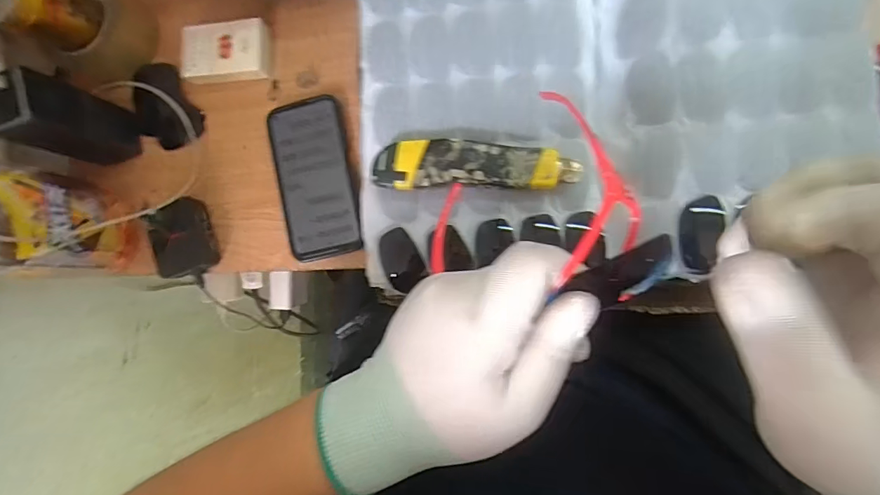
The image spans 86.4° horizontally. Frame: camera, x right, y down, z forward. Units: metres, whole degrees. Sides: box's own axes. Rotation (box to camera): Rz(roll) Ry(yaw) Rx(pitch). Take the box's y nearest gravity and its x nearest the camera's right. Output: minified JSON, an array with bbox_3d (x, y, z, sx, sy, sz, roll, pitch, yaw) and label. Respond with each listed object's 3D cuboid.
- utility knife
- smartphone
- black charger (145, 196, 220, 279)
[{"bbox_3d":[0.028,-0.064,0.366,0.154,0.025,0.037,0,88,9],"label":"utility knife"},{"bbox_3d":[-0.129,-0.072,0.484,0.077,0.018,0.161,-10,86,8],"label":"smartphone"},{"bbox_3d":[-0.267,-0.010,0.487,0.053,0.036,0.074,-21,85,7],"label":"black charger"}]

